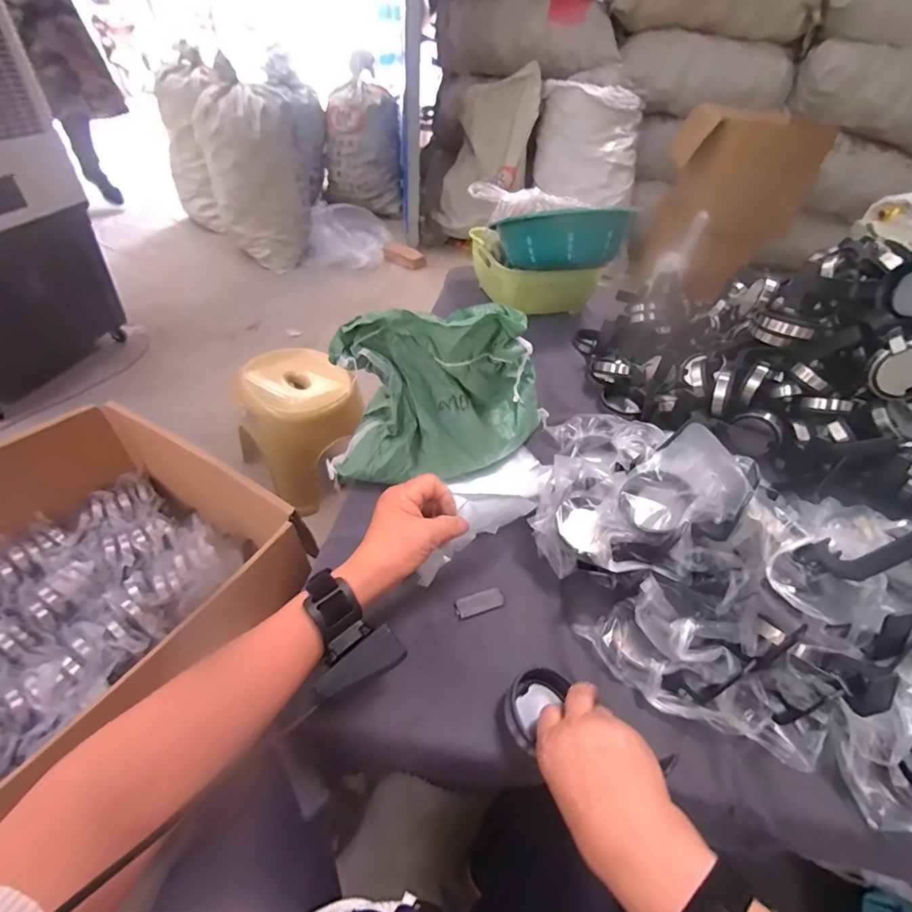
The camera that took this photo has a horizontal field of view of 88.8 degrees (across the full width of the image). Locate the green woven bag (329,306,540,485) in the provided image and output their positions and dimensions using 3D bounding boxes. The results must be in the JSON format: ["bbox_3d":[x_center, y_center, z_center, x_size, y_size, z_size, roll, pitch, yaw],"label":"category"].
[{"bbox_3d":[-0.015,-0.082,0.559,0.267,0.191,0.139,5,44,-2],"label":"green woven bag"}]

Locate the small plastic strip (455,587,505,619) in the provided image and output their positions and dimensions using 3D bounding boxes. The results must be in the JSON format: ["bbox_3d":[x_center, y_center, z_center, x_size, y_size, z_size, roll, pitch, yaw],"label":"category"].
[{"bbox_3d":[0.025,0.152,0.483,0.052,0.004,0.021,-12,47,-19],"label":"small plastic strip"}]

